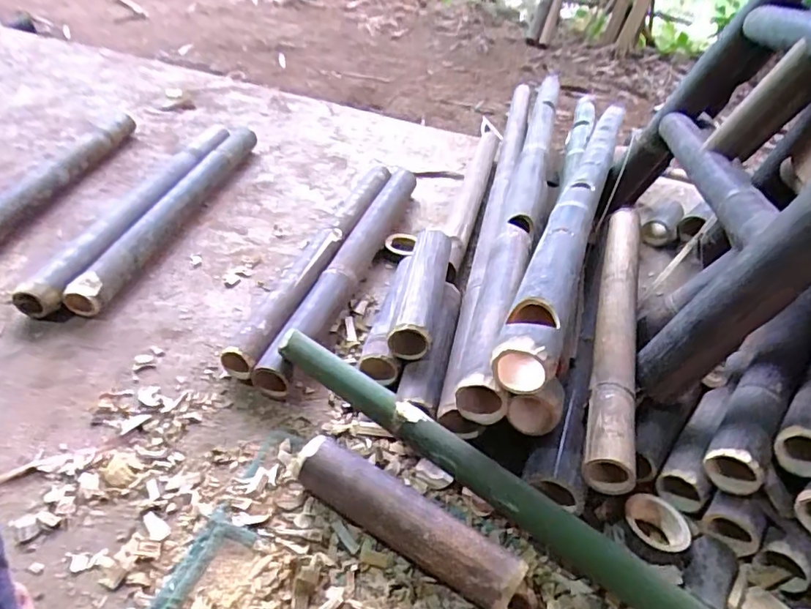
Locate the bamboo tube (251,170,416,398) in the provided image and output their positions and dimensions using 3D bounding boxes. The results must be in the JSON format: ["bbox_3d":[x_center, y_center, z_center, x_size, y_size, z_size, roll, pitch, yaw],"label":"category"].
[{"bbox_3d":[-0.089,-0.091,0.952,0.048,0.051,0.638,15,42,10],"label":"bamboo tube"}]

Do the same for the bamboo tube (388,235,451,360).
[{"bbox_3d":[0.028,-0.027,0.808,0.060,0.054,0.252,12,40,5],"label":"bamboo tube"}]

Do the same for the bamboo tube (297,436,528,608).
[{"bbox_3d":[-0.004,0.234,0.584,0.264,0.060,0.055,27,44,22],"label":"bamboo tube"}]

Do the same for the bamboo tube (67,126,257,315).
[{"bbox_3d":[-0.424,-0.200,1.038,0.061,0.067,0.662,10,40,4],"label":"bamboo tube"}]

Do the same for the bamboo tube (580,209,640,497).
[{"bbox_3d":[0.310,0.015,0.797,0.059,0.054,0.575,16,41,11],"label":"bamboo tube"}]

